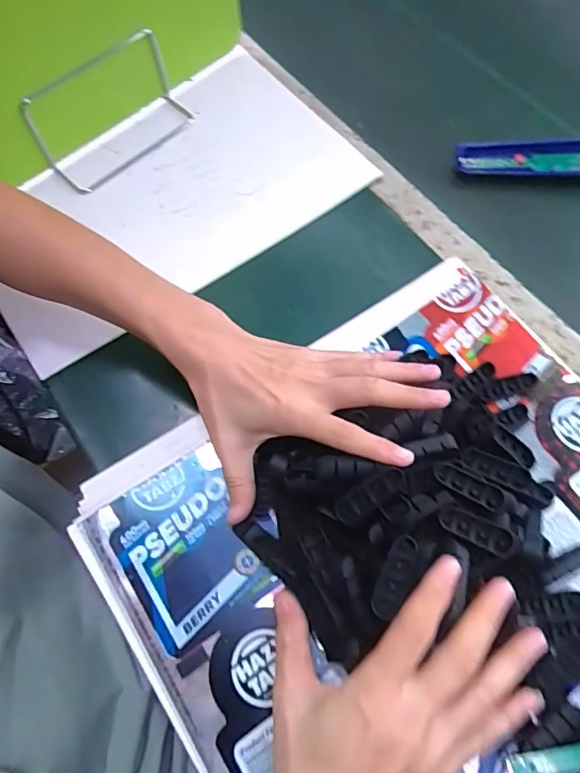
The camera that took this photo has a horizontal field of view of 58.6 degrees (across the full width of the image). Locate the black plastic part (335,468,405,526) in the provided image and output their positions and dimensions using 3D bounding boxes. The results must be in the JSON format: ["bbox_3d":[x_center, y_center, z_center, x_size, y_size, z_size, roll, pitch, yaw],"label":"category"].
[{"bbox_3d":[0.051,0.069,0.324,0.049,0.015,0.016,-30,69,-11],"label":"black plastic part"}]

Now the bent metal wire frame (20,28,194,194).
[{"bbox_3d":[-0.177,-0.276,0.509,0.154,0.077,0.075,-41,71,-17],"label":"bent metal wire frame"}]

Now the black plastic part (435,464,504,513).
[{"bbox_3d":[0.116,0.065,0.335,0.047,0.005,0.018,27,70,13],"label":"black plastic part"}]

